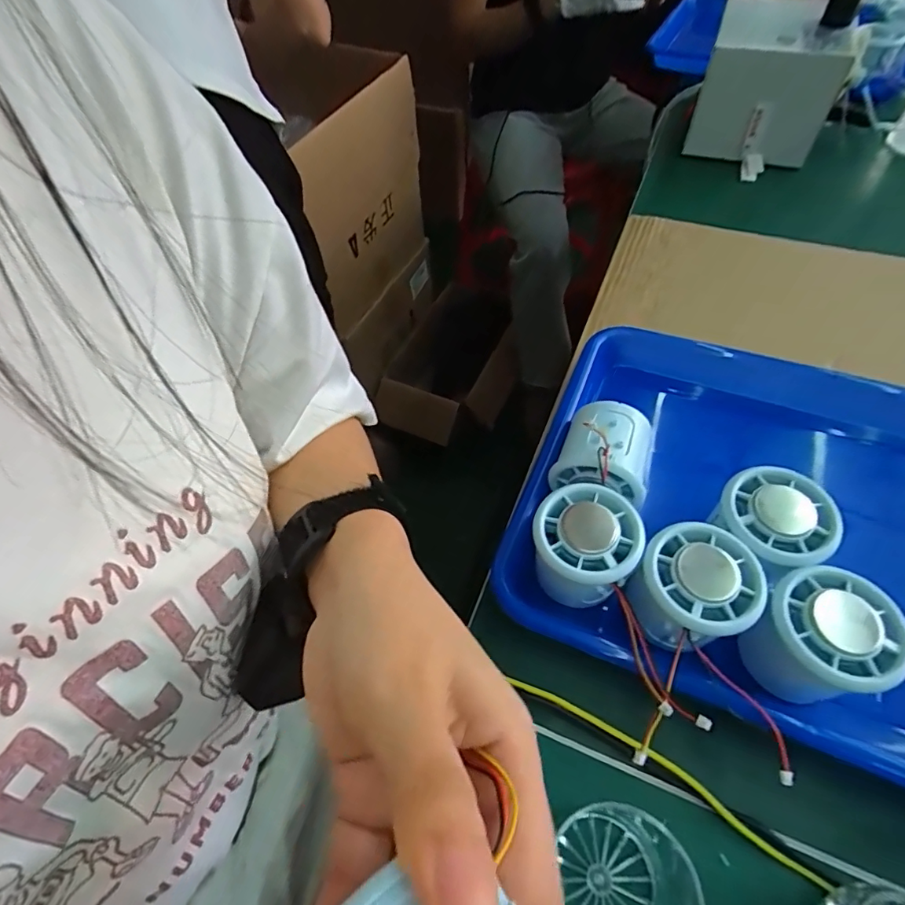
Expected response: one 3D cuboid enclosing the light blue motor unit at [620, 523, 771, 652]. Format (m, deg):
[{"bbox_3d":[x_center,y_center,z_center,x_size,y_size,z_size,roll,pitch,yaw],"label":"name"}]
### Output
[{"bbox_3d":[0.124,0.071,0.265,0.054,0.047,0.057,-1,57,2],"label":"light blue motor unit"}]

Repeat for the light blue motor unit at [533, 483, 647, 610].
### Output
[{"bbox_3d":[0.072,0.054,0.285,0.054,0.053,0.052,-1,57,2],"label":"light blue motor unit"}]

